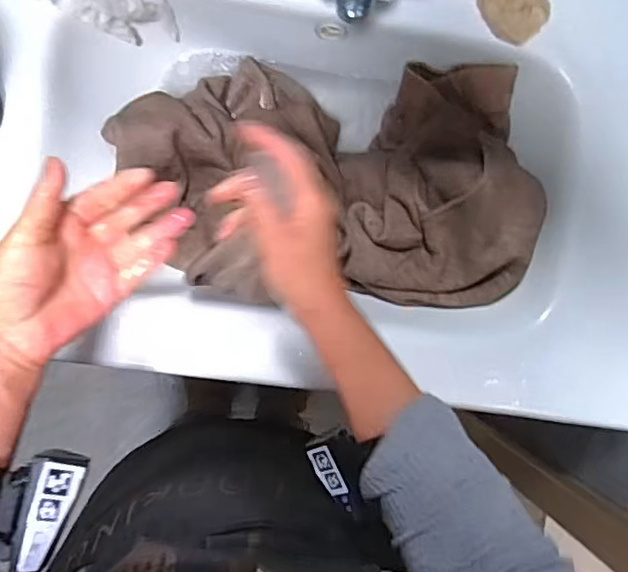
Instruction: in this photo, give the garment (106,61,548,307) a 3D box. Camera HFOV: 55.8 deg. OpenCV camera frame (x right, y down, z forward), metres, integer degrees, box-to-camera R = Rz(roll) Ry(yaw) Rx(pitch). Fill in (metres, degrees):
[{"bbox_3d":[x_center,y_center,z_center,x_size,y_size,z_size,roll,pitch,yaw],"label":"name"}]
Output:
[{"bbox_3d":[0.013,-0.107,0.603,0.403,0.120,0.240,4,91,-6],"label":"garment"}]

